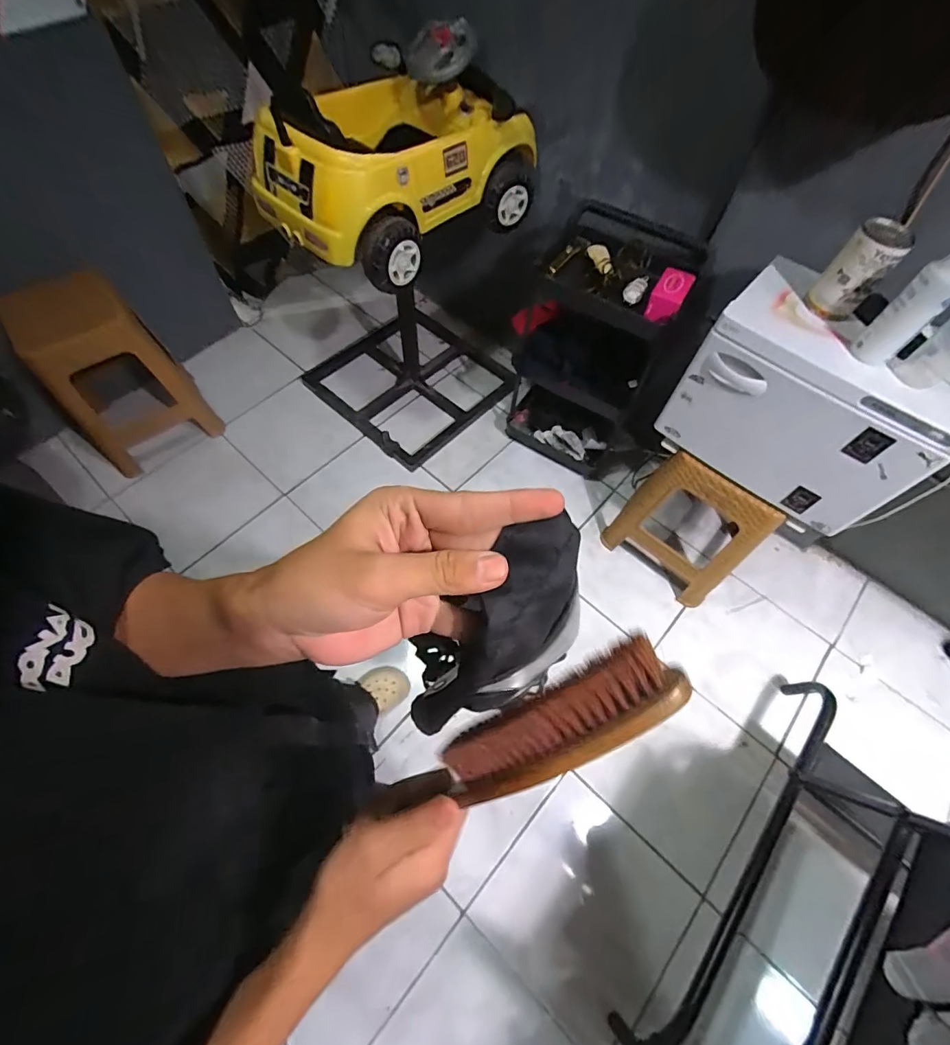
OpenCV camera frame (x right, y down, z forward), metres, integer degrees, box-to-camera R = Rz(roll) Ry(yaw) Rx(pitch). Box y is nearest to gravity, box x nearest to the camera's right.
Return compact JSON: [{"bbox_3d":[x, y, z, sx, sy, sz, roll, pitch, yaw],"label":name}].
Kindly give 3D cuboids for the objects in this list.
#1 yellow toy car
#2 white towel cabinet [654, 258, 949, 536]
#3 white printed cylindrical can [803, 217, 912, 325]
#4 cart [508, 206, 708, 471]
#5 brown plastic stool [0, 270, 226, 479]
[{"bbox_3d":[-0.205,-0.914,1.126,0.471,0.286,0.664,37,67,17],"label":"yellow toy car"},{"bbox_3d":[0.700,-0.253,0.963,0.449,0.310,0.272,40,68,18],"label":"white towel cabinet"},{"bbox_3d":[0.683,-0.450,0.811,0.084,0.138,0.085,0,62,-1],"label":"white printed cylindrical can"},{"bbox_3d":[0.326,-0.522,1.411,0.425,0.639,0.331,25,64,12],"label":"cart"},{"bbox_3d":[-1.130,-0.468,1.435,0.347,0.486,0.275,-31,67,-16],"label":"brown plastic stool"}]

